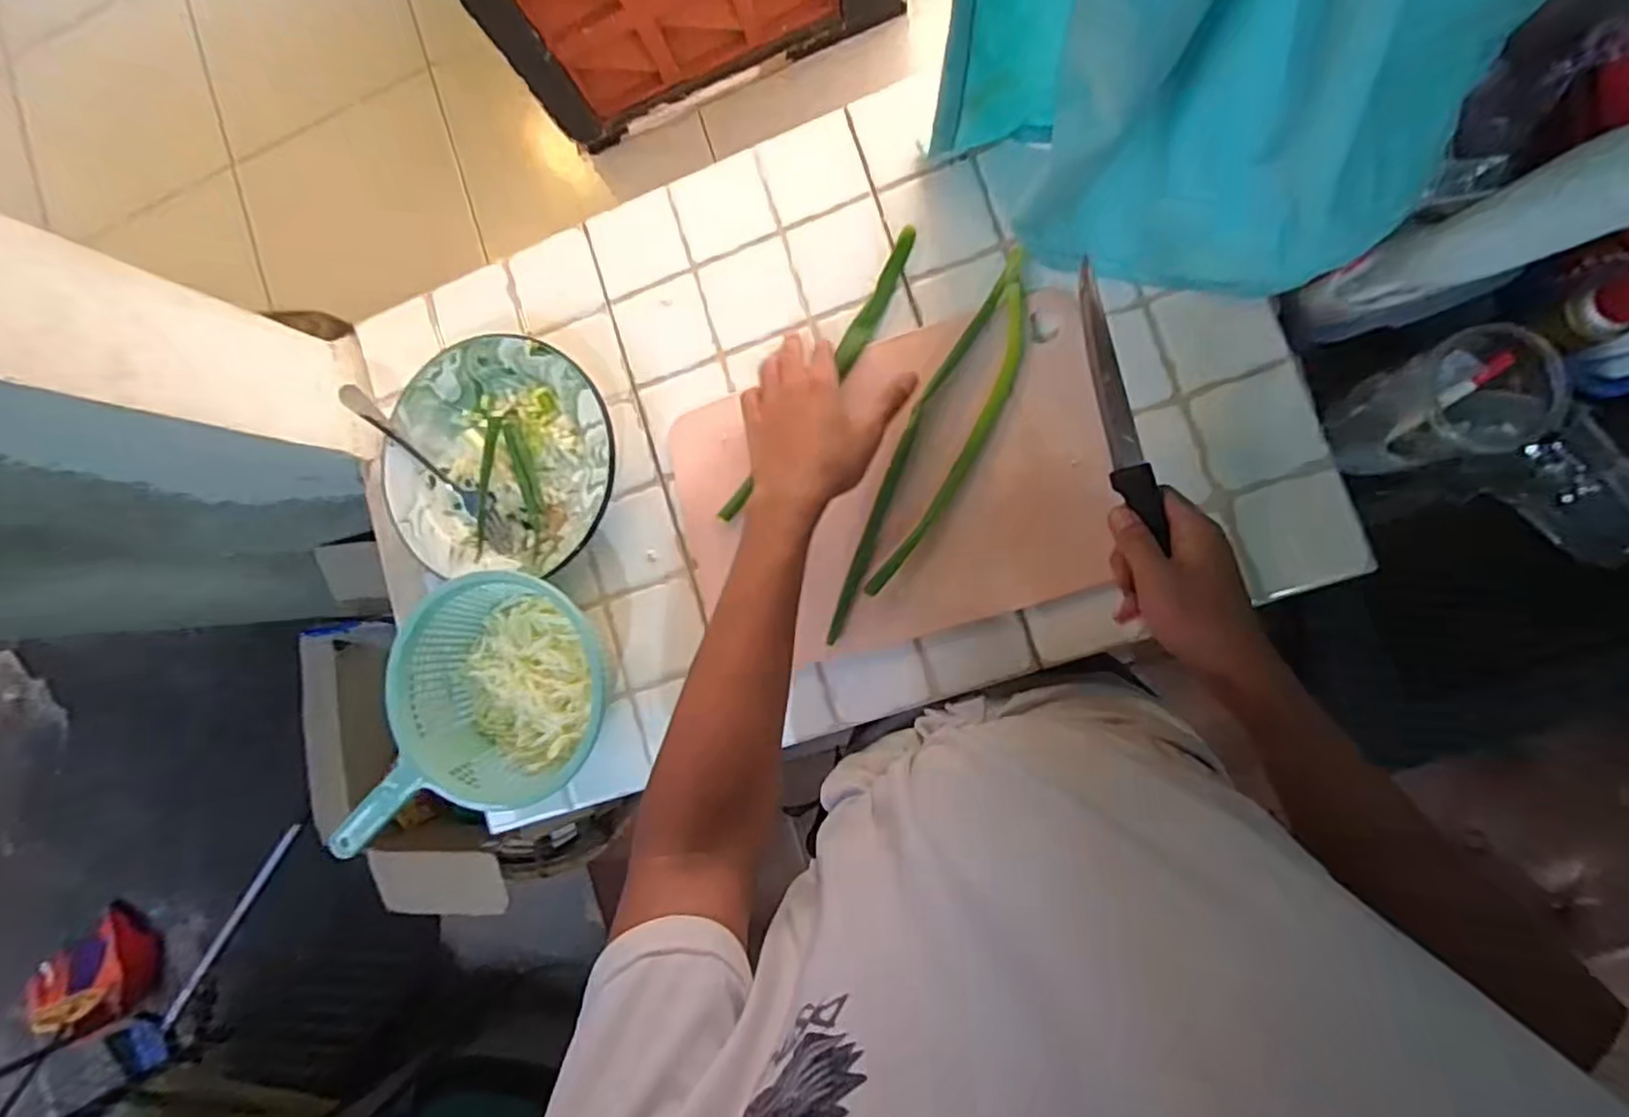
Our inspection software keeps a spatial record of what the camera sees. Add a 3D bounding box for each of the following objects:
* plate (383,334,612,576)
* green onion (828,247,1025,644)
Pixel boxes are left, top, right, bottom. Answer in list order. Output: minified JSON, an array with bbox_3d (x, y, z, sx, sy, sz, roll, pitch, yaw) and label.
[{"bbox_3d":[-0.273,-0.088,0.603,0.210,0.037,0.199,0,90,9],"label":"plate"},{"bbox_3d":[0.094,-0.086,0.542,0.055,0.023,0.333,29,94,8],"label":"green onion"}]

